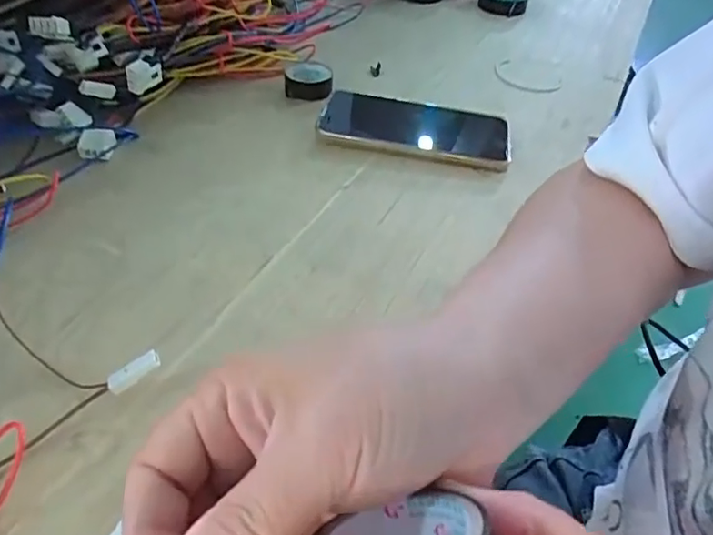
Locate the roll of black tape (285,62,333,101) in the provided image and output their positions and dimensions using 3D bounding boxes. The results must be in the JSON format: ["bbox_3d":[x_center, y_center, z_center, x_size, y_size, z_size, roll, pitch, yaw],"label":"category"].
[{"bbox_3d":[-0.046,-0.178,0.543,0.044,0.023,0.053,0,44,-6],"label":"roll of black tape"}]

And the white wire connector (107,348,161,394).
[{"bbox_3d":[-0.110,0.052,0.282,0.027,0.005,0.009,-36,55,-11],"label":"white wire connector"}]

